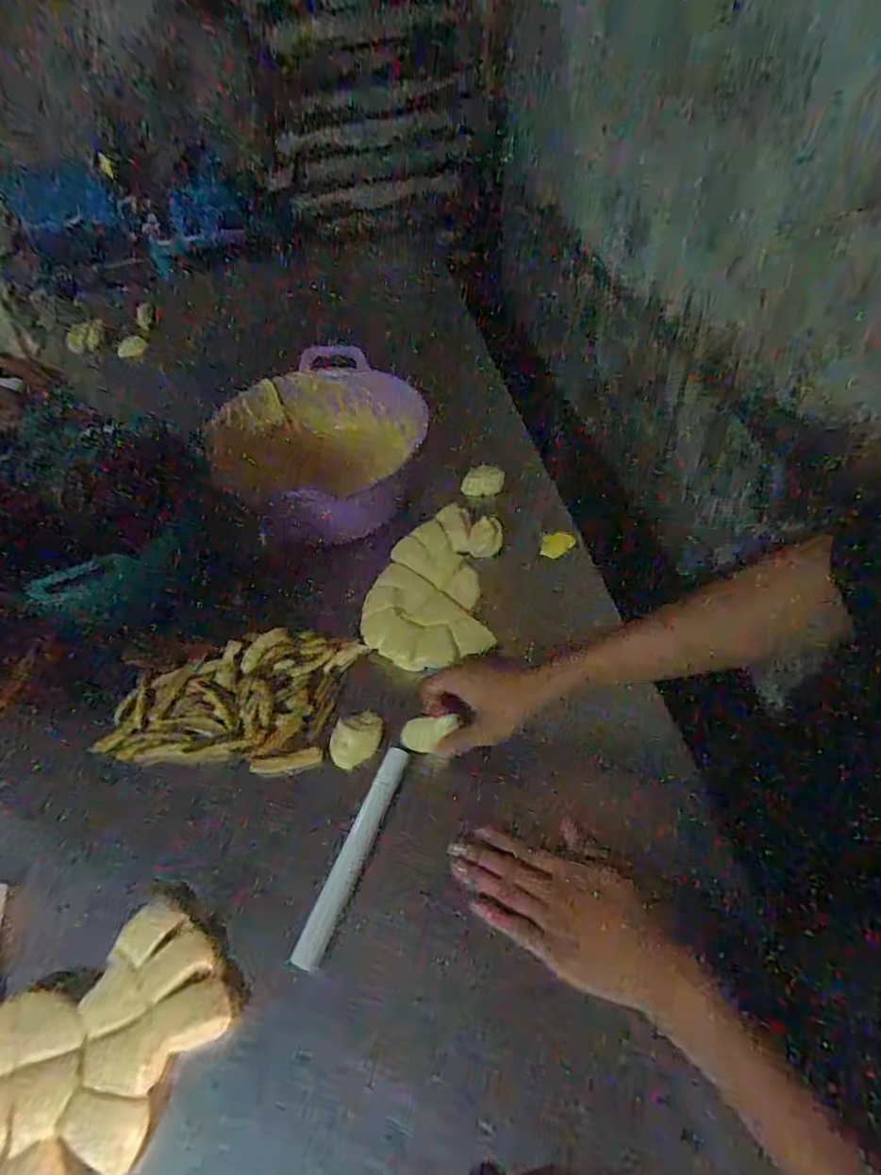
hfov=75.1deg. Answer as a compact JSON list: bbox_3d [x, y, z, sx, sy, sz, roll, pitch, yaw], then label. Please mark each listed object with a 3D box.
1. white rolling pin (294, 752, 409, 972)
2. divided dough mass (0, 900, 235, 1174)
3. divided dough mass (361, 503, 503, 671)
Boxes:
[{"bbox_3d":[-0.076,0.229,0.505,0.026,0.021,0.185,15,52,18],"label":"white rolling pin"},{"bbox_3d":[-0.251,0.341,0.410,0.190,0.028,0.138,-31,53,-20],"label":"divided dough mass"},{"bbox_3d":[-0.008,-0.007,0.682,0.144,0.019,0.235,1,49,7],"label":"divided dough mass"}]

